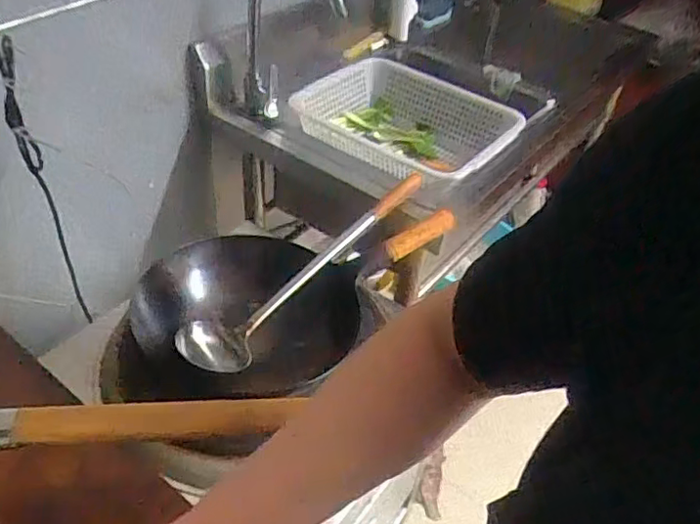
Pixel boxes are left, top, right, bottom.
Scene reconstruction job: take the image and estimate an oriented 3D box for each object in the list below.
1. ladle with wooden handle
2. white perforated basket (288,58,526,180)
[{"bbox_3d":[-0.049,-0.001,0.909,0.472,0.057,0.093,-41,58,-18],"label":"ladle with wooden handle"},{"bbox_3d":[0.112,-0.275,1.242,0.411,0.110,0.332,27,46,22],"label":"white perforated basket"}]

